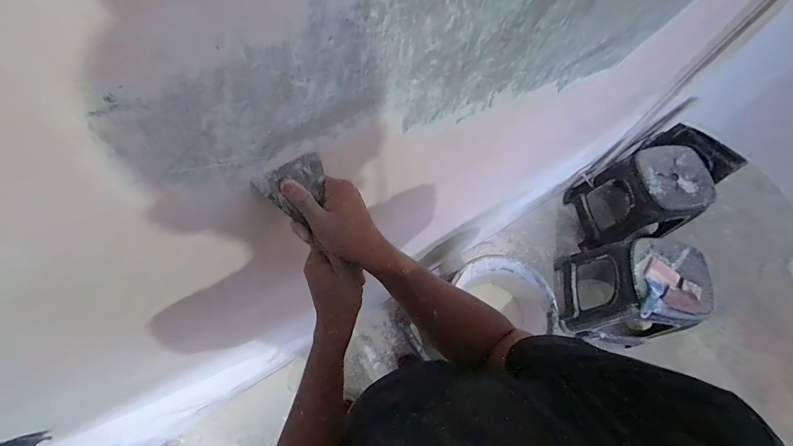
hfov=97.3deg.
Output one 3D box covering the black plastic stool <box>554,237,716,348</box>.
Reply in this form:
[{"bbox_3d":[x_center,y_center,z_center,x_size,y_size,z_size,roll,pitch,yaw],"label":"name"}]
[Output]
[{"bbox_3d":[0.918,0.265,1.408,0.354,0.469,0.413,-7,68,-6],"label":"black plastic stool"}]

